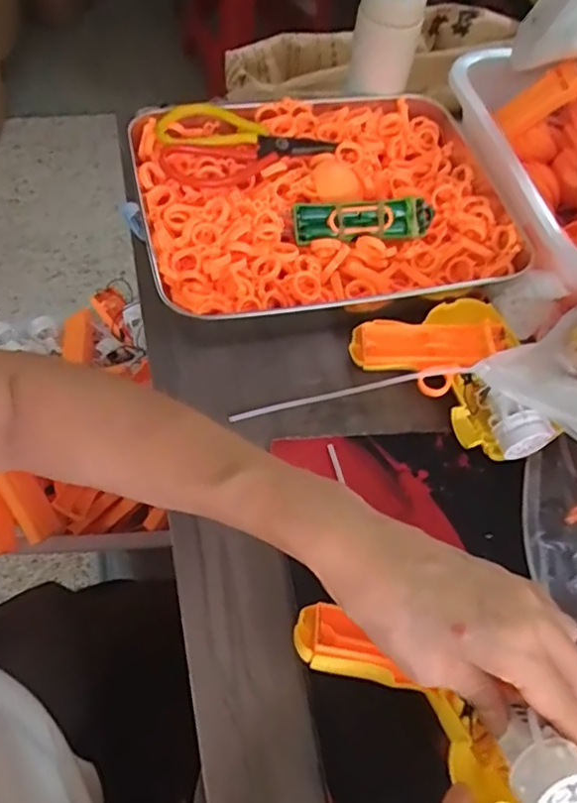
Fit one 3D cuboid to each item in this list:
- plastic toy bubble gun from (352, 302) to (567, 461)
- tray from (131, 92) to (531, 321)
[{"bbox_3d":[0.123,-0.017,0.444,0.119,0.044,0.139,-14,62,-15],"label":"plastic toy bubble gun"},{"bbox_3d":[0.031,-0.173,0.513,0.308,0.042,0.247,-10,60,-12],"label":"tray"}]

